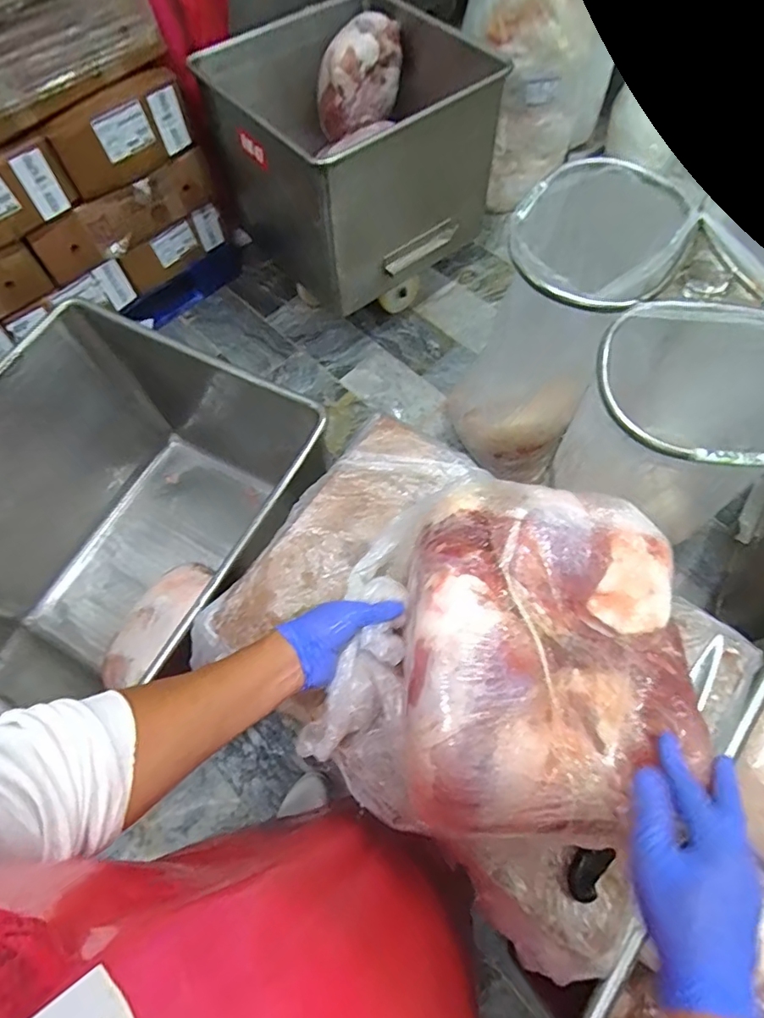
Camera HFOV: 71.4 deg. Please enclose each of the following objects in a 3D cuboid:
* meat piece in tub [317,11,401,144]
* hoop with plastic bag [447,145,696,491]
[{"bbox_3d":[-0.054,-1.151,1.423,0.229,0.248,0.093,-30,66,-10],"label":"meat piece in tub"},{"bbox_3d":[0.389,-0.338,1.168,0.269,0.649,0.313,38,72,19],"label":"hoop with plastic bag"}]

